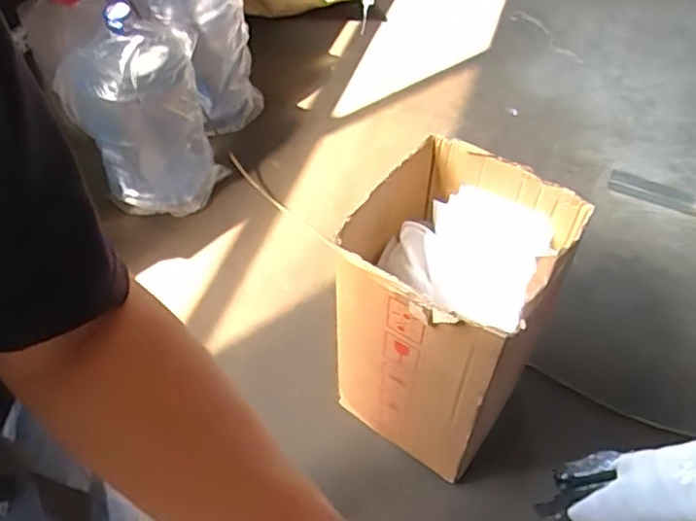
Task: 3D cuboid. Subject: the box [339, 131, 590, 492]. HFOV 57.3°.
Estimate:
[{"bbox_3d":[0.156,0.086,1.109,0.295,0.504,0.305,26,55,15],"label":"box"}]

